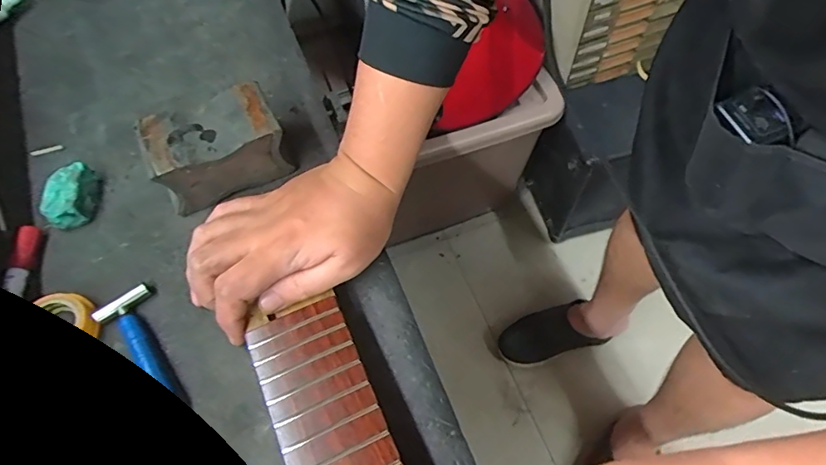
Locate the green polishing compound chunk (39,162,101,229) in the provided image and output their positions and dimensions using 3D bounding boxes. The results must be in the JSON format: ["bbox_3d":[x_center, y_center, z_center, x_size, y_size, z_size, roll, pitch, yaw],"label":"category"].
[{"bbox_3d":[-0.289,-0.030,0.423,0.033,0.027,0.046,-13,60,-5],"label":"green polishing compound chunk"}]

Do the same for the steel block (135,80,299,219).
[{"bbox_3d":[-0.162,-0.071,0.417,0.103,0.054,0.064,-24,62,-11],"label":"steel block"}]

